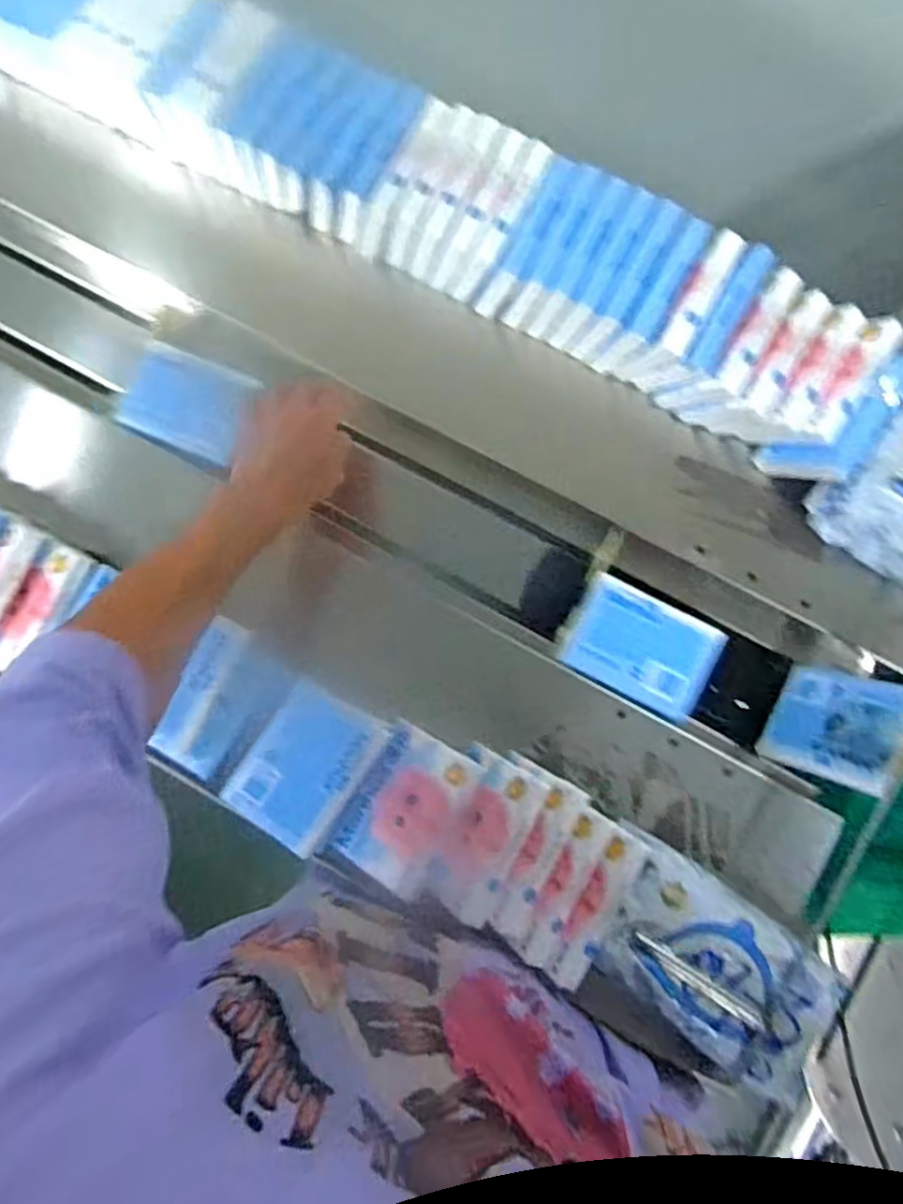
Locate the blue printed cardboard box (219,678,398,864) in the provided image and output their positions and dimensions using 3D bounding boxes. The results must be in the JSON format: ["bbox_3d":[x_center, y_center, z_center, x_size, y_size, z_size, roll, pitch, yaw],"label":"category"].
[{"bbox_3d":[-0.118,0.132,0.608,0.089,0.029,0.116,31,87,5],"label":"blue printed cardboard box"}]

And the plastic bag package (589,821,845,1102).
[{"bbox_3d":[0.185,0.266,0.535,0.165,0.037,0.112,34,88,5],"label":"plastic bag package"}]

